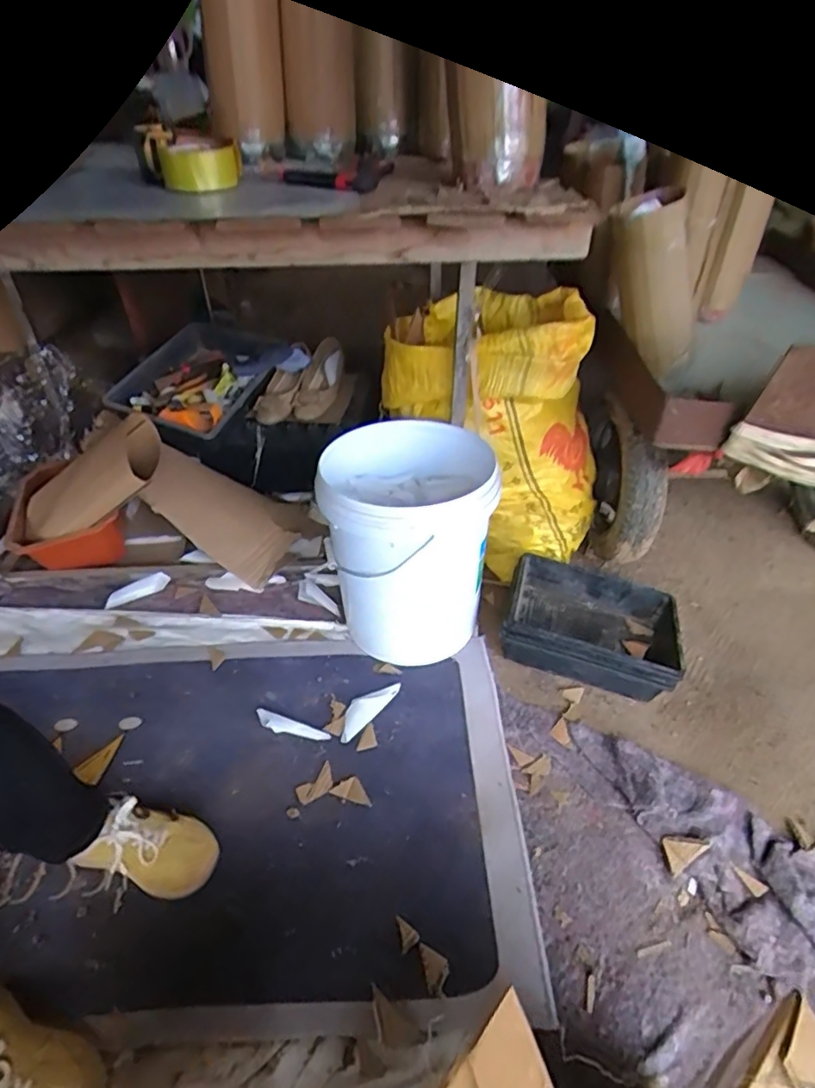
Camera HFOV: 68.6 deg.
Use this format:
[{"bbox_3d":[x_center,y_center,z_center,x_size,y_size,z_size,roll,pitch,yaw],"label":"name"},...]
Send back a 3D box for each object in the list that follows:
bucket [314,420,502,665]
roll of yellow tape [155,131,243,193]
[{"bbox_3d":[0.010,-0.001,1.117,0.278,0.370,0.287,-2,40,1],"label":"bucket"},{"bbox_3d":[-0.267,-0.491,0.769,0.099,0.054,0.099,-13,41,-16],"label":"roll of yellow tape"}]

